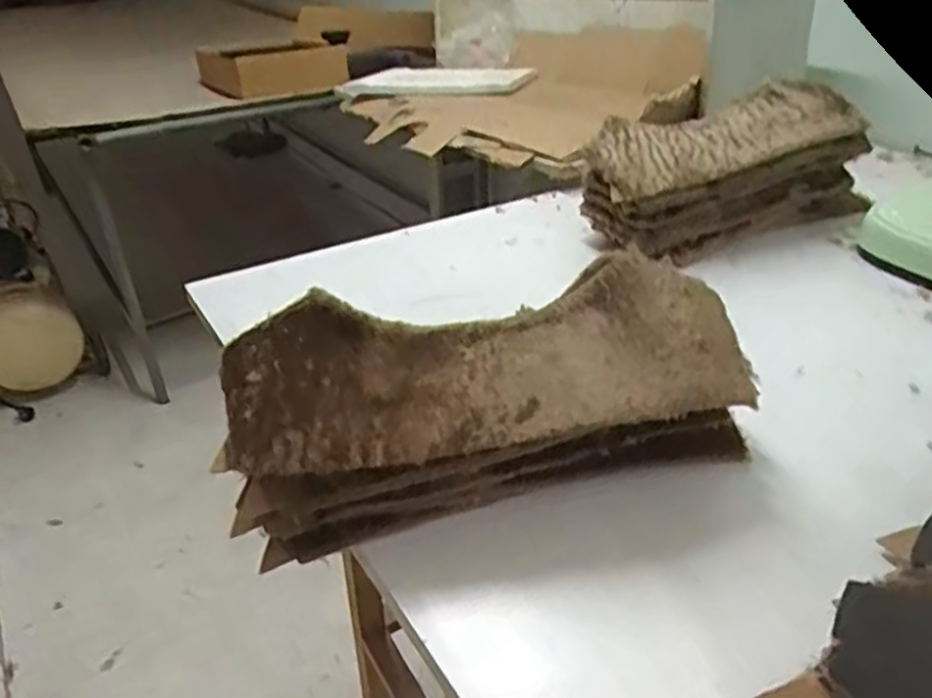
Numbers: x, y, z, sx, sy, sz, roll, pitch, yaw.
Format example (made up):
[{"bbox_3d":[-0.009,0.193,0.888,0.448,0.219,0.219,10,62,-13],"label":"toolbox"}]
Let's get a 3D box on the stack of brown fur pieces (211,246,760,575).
[{"bbox_3d":[0.018,0.034,0.522,0.352,0.116,0.123,-9,33,-11],"label":"stack of brown fur pieces"}]

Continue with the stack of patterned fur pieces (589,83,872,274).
[{"bbox_3d":[0.310,-0.216,0.899,0.359,0.130,0.145,-19,36,-25],"label":"stack of patterned fur pieces"}]

